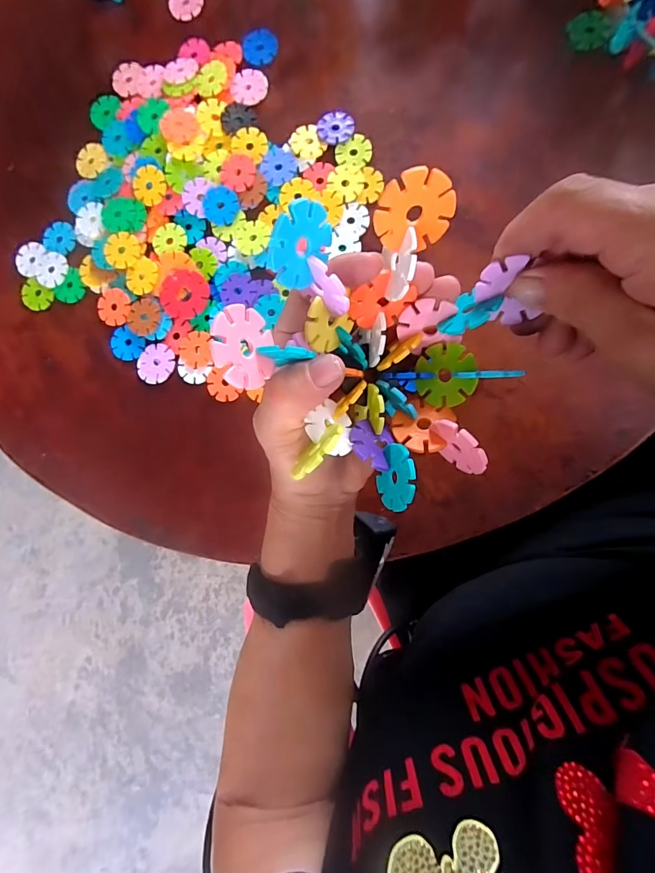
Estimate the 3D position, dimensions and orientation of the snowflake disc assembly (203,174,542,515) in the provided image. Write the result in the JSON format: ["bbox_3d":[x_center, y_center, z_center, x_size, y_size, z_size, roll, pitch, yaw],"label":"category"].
[{"bbox_3d":[0.028,-0.038,0.181,0.116,0.066,0.116,37,89,2],"label":"snowflake disc assembly"}]

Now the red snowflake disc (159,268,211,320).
[{"bbox_3d":[-0.124,-0.124,0.356,0.042,0.004,0.044,0,88,7],"label":"red snowflake disc"}]

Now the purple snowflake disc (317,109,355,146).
[{"bbox_3d":[0.008,-0.266,0.352,0.032,0.004,0.030,0,88,7],"label":"purple snowflake disc"}]

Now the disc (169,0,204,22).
[{"bbox_3d":[-0.132,-0.406,0.382,0.032,0.004,0.034,0,88,7],"label":"disc"}]

